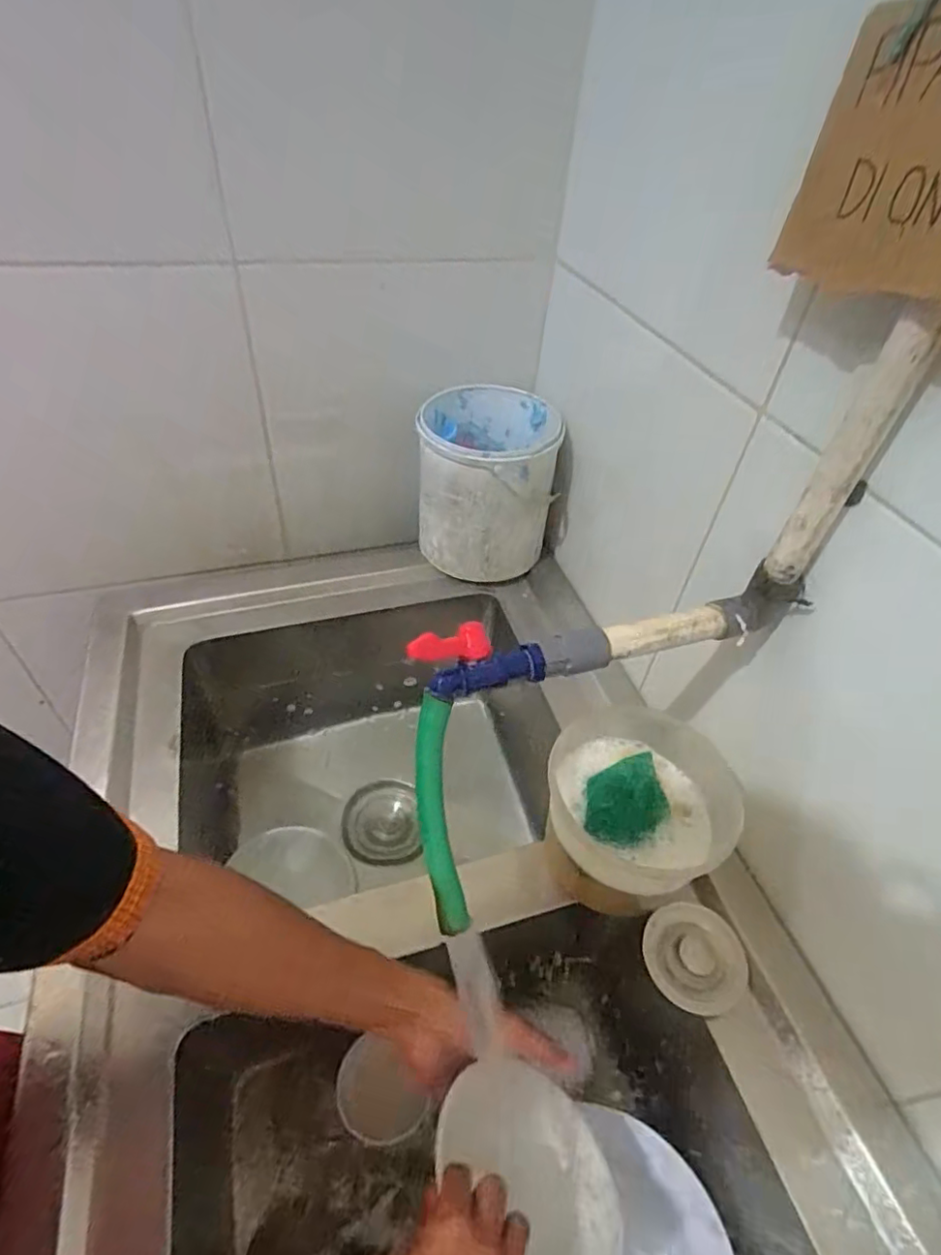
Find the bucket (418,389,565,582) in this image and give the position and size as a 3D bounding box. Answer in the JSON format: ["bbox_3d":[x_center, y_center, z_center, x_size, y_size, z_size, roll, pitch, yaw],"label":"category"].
[{"bbox_3d":[0.018,-0.186,0.809,0.175,0.200,0.181,8,45,2],"label":"bucket"}]

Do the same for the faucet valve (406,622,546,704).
[{"bbox_3d":[0.004,0.020,0.408,0.093,0.048,0.029,-11,48,-16],"label":"faucet valve"}]

